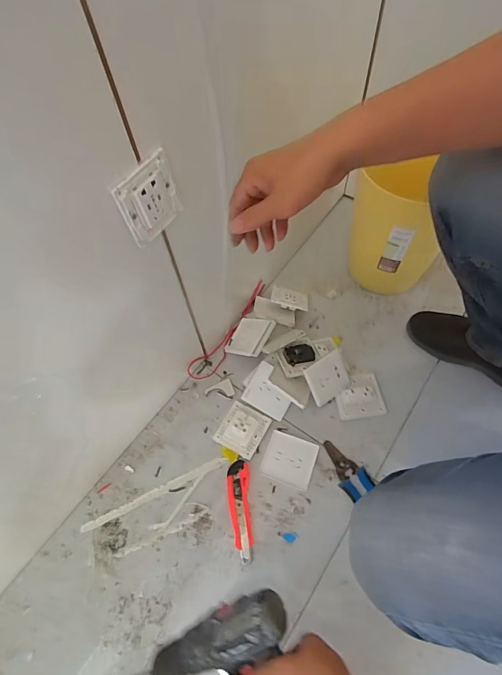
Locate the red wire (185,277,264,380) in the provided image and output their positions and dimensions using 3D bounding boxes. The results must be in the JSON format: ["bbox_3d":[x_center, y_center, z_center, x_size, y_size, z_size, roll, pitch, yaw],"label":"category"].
[{"bbox_3d":[-0.038,-0.016,0.827,0.046,0.040,0.268,31,66,19],"label":"red wire"}]

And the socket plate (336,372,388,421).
[{"bbox_3d":[0.207,0.111,0.734,0.090,0.021,0.084,-1,60,2],"label":"socket plate"}]

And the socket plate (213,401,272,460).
[{"bbox_3d":[-0.017,0.170,0.718,0.084,0.026,0.088,26,64,17],"label":"socket plate"}]

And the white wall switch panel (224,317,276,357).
[{"bbox_3d":[-0.005,-0.001,0.802,0.098,0.016,0.085,8,68,45],"label":"white wall switch panel"}]

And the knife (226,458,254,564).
[{"bbox_3d":[-0.017,0.294,0.651,0.038,0.017,0.155,-7,60,-1],"label":"knife"}]

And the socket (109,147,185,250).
[{"bbox_3d":[-0.118,-0.162,0.448,0.012,0.086,0.081,29,65,18],"label":"socket"}]

